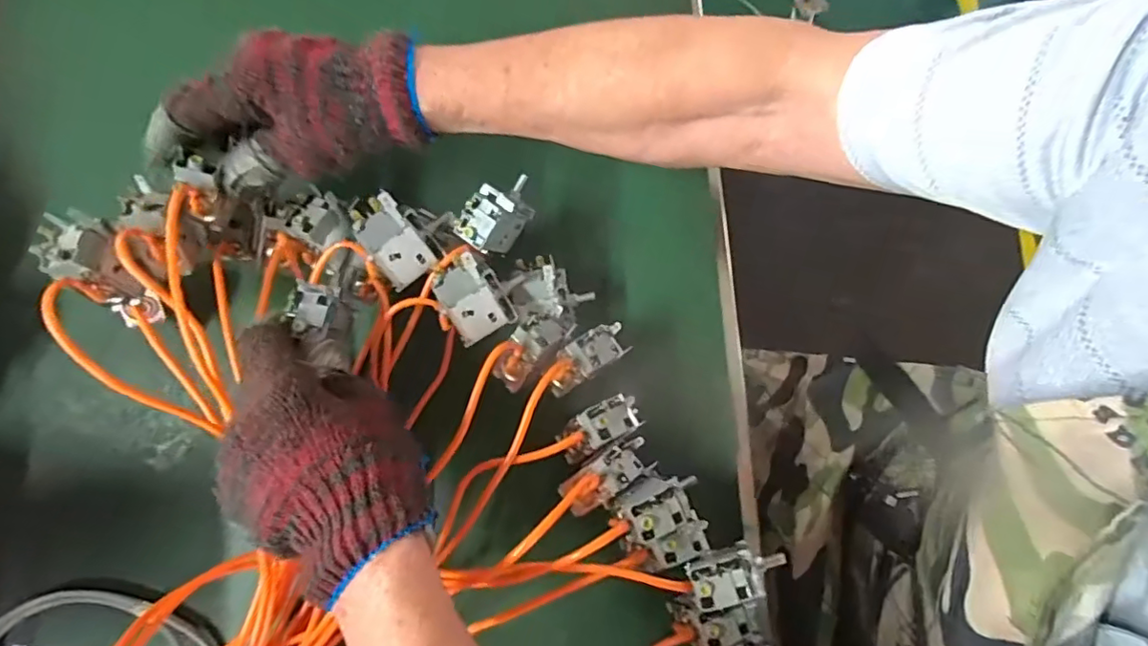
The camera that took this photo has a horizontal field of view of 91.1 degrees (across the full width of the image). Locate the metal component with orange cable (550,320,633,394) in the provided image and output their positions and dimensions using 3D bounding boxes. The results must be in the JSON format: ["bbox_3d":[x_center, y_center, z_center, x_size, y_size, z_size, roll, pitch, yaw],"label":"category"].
[{"bbox_3d":[0.009,0.021,0.356,0.060,0.017,0.026,-36,80,-20],"label":"metal component with orange cable"}]

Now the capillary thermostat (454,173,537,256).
[{"bbox_3d":[-0.048,-0.072,0.365,0.029,0.036,0.058,34,81,8],"label":"capillary thermostat"}]

